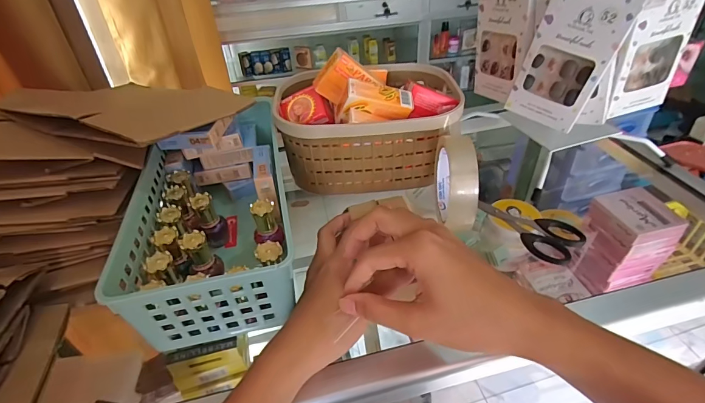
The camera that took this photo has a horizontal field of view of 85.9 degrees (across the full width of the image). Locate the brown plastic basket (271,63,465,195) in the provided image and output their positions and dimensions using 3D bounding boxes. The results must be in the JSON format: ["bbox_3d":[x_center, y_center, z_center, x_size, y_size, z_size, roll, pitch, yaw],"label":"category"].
[{"bbox_3d":[0.018,-0.098,0.477,0.208,0.105,0.153,-3,38,0],"label":"brown plastic basket"}]

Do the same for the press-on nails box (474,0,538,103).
[{"bbox_3d":[0.160,-0.177,0.394,0.019,0.142,0.074,-17,32,-18],"label":"press-on nails box"}]

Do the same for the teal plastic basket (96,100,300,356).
[{"bbox_3d":[-0.139,-0.001,0.392,0.125,0.091,0.274,-10,39,-8],"label":"teal plastic basket"}]

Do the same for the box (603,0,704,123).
[{"bbox_3d":[0.276,-0.148,0.349,0.075,0.139,0.012,-12,34,-9],"label":"box"}]

